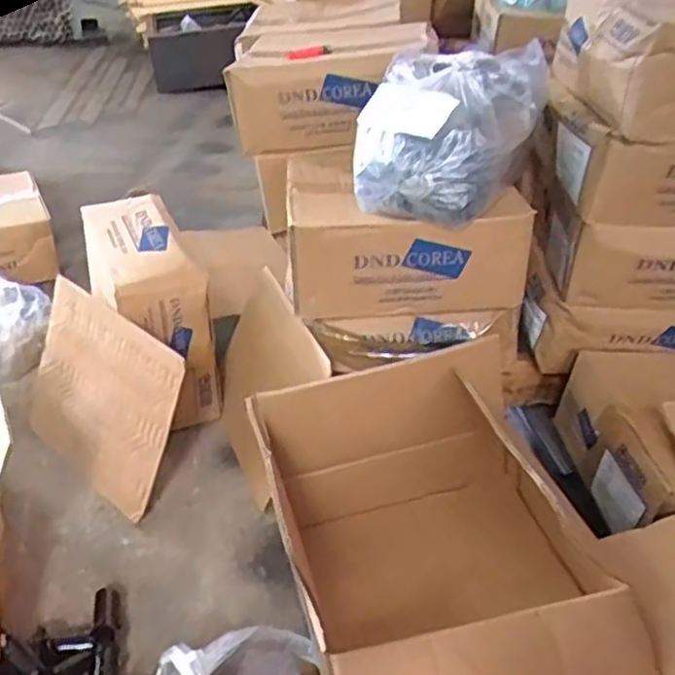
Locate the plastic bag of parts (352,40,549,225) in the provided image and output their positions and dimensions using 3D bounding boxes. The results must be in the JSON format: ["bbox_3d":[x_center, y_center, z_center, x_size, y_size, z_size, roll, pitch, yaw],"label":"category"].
[{"bbox_3d":[0.142,-0.277,0.951,0.217,0.162,0.228,18,37,18],"label":"plastic bag of parts"}]

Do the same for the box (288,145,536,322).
[{"bbox_3d":[0.093,-0.171,1.066,0.322,0.147,0.300,1,35,-5],"label":"box"}]

